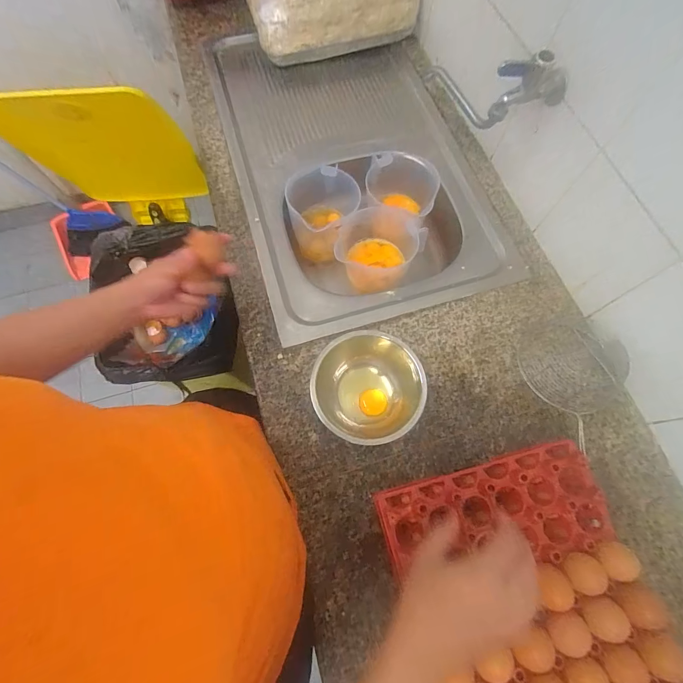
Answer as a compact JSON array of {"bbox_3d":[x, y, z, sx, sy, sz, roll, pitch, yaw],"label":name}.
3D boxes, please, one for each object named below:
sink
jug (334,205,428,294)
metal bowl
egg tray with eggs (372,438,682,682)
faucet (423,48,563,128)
[{"bbox_3d":[0.017,-0.420,0.857,0.513,0.162,0.846,-15,70,-7],"label":"sink"},{"bbox_3d":[0.078,-0.207,0.763,0.155,0.131,0.182,34,72,11],"label":"jug"},{"bbox_3d":[0.037,0.077,0.556,0.160,0.104,0.159,0,69,-1],"label":"metal bowl"},{"bbox_3d":[0.219,0.296,0.429,0.285,0.056,0.285,-14,70,-6],"label":"egg tray with eggs"},{"bbox_3d":[0.253,-0.419,0.587,0.230,0.125,0.061,-6,70,-3],"label":"faucet"}]

